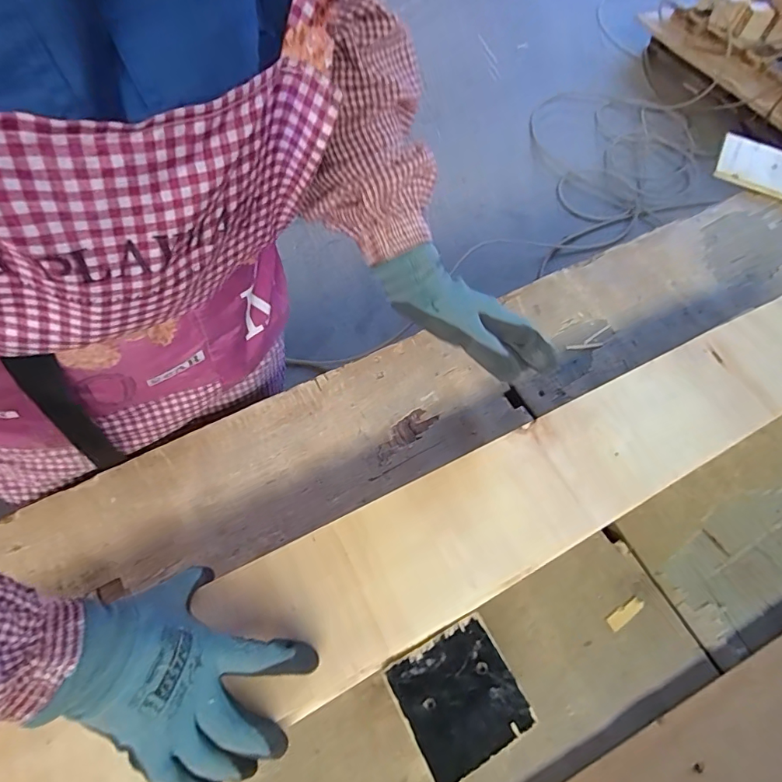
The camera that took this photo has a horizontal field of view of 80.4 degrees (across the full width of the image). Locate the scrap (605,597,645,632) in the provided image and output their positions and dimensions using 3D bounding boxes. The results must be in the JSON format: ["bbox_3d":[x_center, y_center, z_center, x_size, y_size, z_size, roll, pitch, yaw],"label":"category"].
[{"bbox_3d":[0.236,0.224,0.467,0.043,0.005,0.014,-30,68,-17],"label":"scrap"}]

